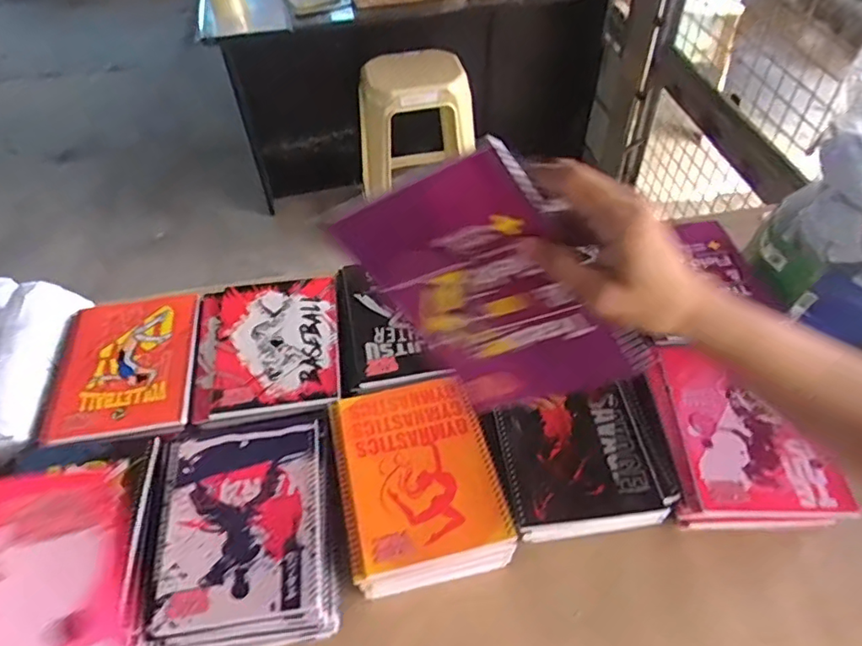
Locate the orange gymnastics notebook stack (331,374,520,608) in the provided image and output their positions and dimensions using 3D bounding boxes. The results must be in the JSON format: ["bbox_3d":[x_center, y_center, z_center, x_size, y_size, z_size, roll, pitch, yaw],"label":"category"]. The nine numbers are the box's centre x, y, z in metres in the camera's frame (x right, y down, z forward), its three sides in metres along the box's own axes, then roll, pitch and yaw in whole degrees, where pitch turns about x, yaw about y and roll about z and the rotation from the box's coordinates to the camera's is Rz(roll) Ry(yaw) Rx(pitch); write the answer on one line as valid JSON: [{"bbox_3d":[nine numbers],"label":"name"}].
[{"bbox_3d":[-0.014,0.175,0.616,0.162,0.083,0.211,-13,51,-8],"label":"orange gymnastics notebook stack"}]

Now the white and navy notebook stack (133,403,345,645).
[{"bbox_3d":[-0.182,0.210,0.590,0.184,0.071,0.218,-9,51,-6],"label":"white and navy notebook stack"}]

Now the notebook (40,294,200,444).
[{"bbox_3d":[-0.371,0.049,0.692,0.163,0.015,0.207,-9,51,-5],"label":"notebook"}]

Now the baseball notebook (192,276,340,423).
[{"bbox_3d":[-0.201,0.020,0.701,0.167,0.012,0.199,-8,51,-4],"label":"baseball notebook"}]

